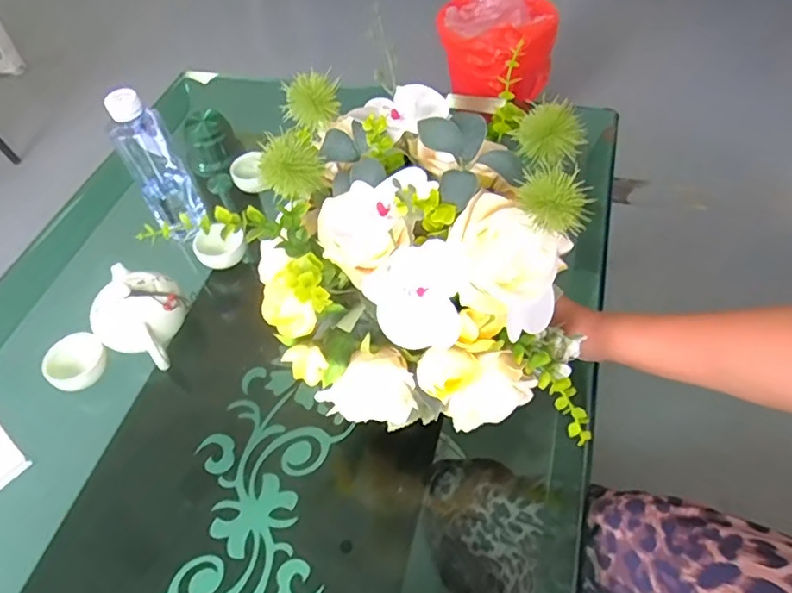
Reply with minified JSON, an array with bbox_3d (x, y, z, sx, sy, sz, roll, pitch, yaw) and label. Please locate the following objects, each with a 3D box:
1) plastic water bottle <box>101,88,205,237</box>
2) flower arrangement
[{"bbox_3d":[-0.270,-0.152,0.647,0.058,0.166,0.067,-23,55,-13],"label":"plastic water bottle"},{"bbox_3d":[0.022,-0.036,0.430,0.228,0.174,0.194,3,53,5],"label":"flower arrangement"}]

